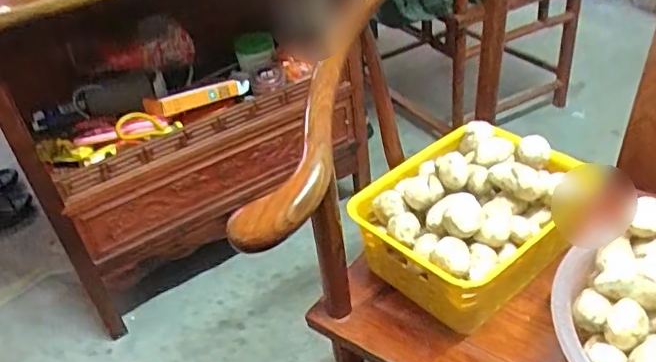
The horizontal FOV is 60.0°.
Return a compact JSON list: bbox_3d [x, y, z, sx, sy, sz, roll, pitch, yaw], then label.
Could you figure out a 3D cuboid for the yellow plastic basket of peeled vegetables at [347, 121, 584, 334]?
[{"bbox_3d":[0.170,0.038,0.688,0.229,0.127,0.200,-31,43,-29],"label":"yellow plastic basket of peeled vegetables"}]

